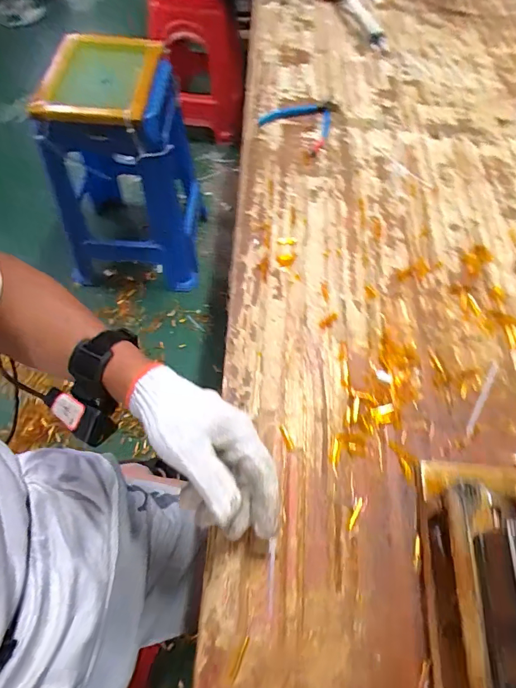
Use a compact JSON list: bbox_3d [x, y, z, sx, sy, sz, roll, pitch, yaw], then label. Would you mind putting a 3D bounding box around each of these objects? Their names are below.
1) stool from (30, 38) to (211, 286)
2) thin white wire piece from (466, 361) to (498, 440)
[{"bbox_3d":[-0.388,-0.516,1.248,0.374,0.623,0.429,1,60,-2],"label":"stool"},{"bbox_3d":[0.241,0.057,0.446,0.007,0.005,0.103,31,64,14],"label":"thin white wire piece"}]

